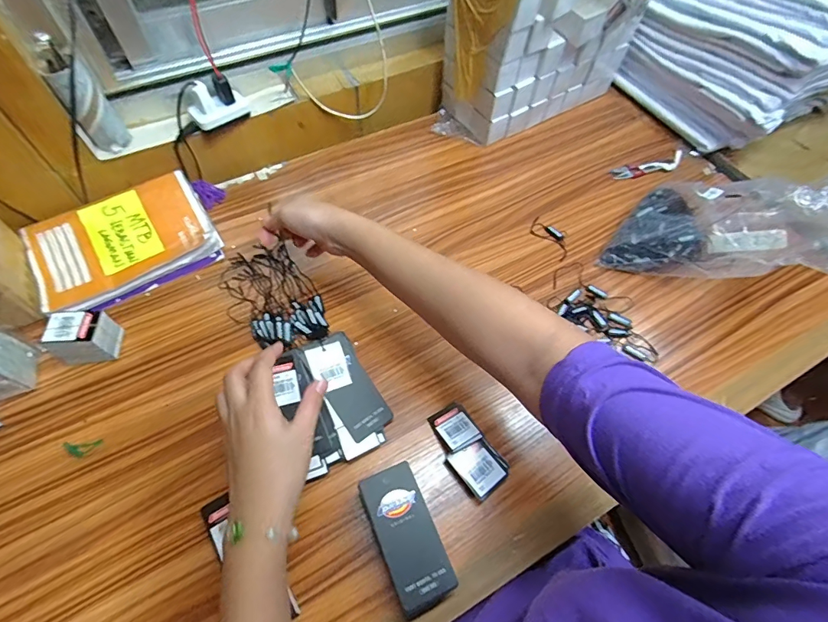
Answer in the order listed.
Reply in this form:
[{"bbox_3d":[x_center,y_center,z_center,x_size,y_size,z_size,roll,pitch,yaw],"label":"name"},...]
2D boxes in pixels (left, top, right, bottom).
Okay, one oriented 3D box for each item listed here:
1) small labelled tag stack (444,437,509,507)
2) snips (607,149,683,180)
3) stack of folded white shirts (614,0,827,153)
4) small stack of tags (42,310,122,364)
[{"bbox_3d":[0.066,0.158,0.435,0.051,0.019,0.050,-34,67,-20],"label":"small labelled tag stack"},{"bbox_3d":[0.372,-0.226,0.674,0.122,0.014,0.034,-13,61,-10],"label":"snips"},{"bbox_3d":[0.526,-0.437,0.671,0.288,0.240,0.316,-30,65,-18],"label":"stack of folded white shirts"},{"bbox_3d":[-0.360,0.031,0.470,0.057,0.052,0.046,-8,60,-8],"label":"small stack of tags"}]

